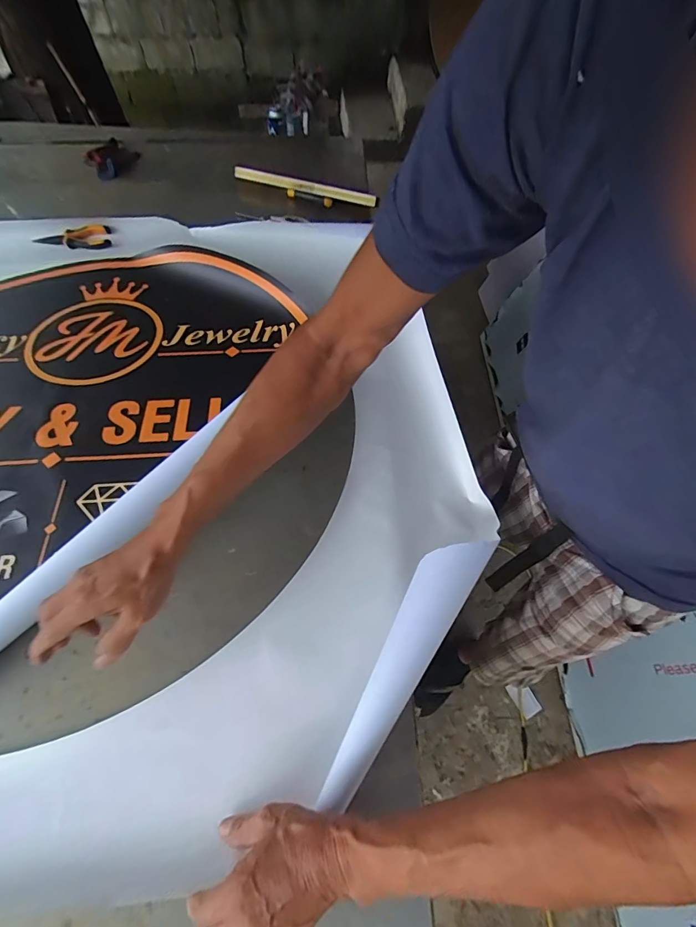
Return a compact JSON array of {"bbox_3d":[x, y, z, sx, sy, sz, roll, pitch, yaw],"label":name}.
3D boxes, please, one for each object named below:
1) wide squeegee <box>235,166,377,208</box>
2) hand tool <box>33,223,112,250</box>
[{"bbox_3d":[-0.128,-0.714,1.062,0.379,0.044,0.058,15,58,7],"label":"wide squeegee"},{"bbox_3d":[-0.614,-0.499,0.917,0.156,0.015,0.053,-15,94,-5],"label":"hand tool"}]

